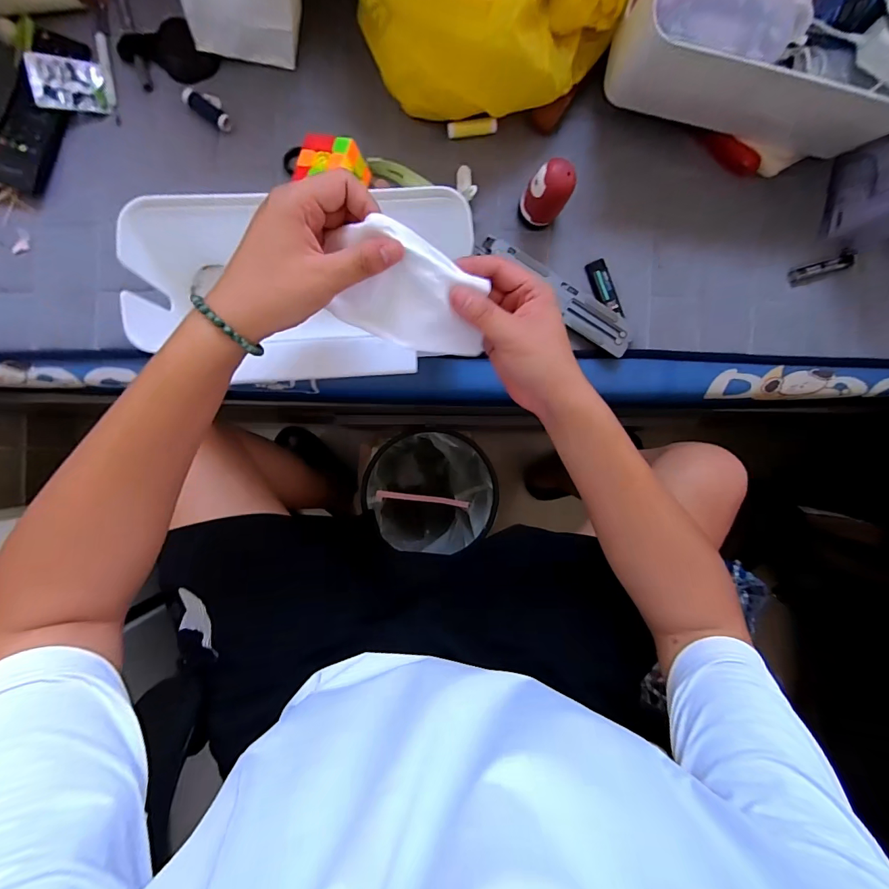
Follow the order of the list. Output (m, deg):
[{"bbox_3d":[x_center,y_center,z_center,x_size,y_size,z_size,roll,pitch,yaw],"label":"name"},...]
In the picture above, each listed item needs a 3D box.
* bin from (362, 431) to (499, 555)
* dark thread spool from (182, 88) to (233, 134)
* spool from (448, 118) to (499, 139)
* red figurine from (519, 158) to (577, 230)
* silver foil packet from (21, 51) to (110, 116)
[{"bbox_3d":[-0.031,0.081,0.819,0.224,0.271,0.209,-4,90,-3],"label":"bin"},{"bbox_3d":[-0.279,-0.393,0.485,0.058,0.014,0.018,35,88,-2],"label":"dark thread spool"},{"bbox_3d":[0.034,-0.379,0.495,0.058,0.017,0.012,-1,90,-3],"label":"spool"},{"bbox_3d":[0.113,-0.281,0.468,0.046,0.071,0.043,0,89,-3],"label":"red figurine"},{"bbox_3d":[-0.431,-0.415,0.474,0.071,0.010,0.056,-9,99,-26],"label":"silver foil packet"}]

